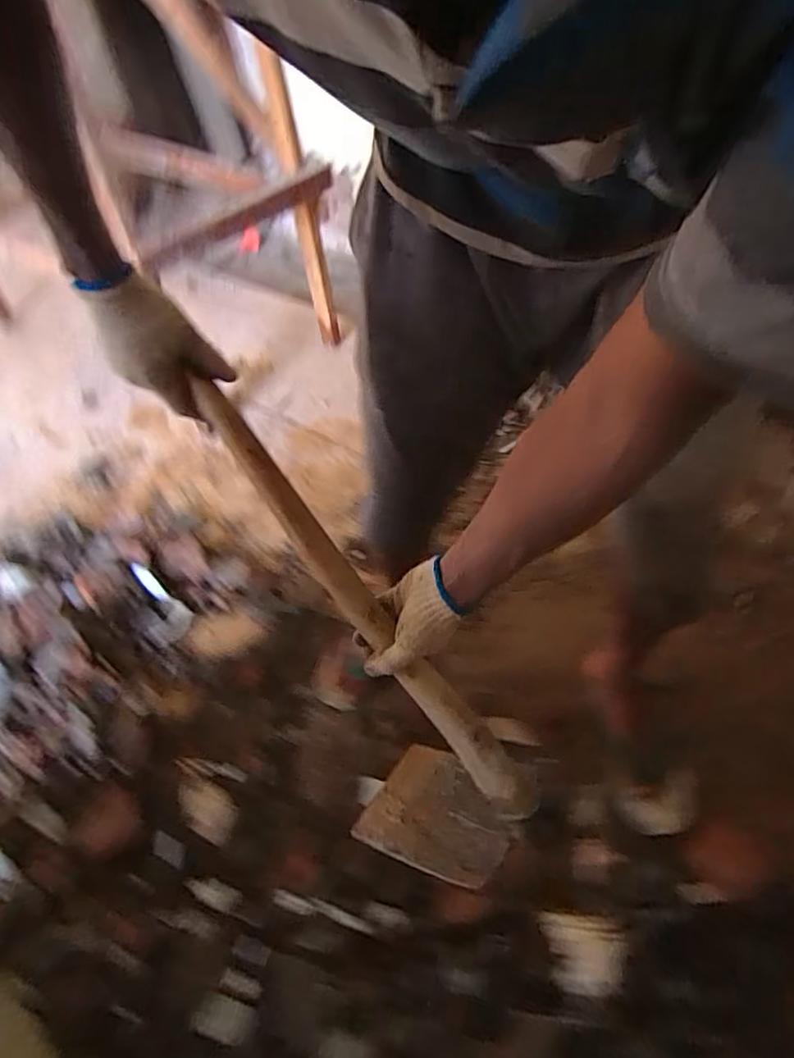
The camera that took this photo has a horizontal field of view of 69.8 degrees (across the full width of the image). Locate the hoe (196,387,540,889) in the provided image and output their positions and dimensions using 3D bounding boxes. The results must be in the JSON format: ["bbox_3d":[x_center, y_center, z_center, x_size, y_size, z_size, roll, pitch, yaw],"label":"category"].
[{"bbox_3d":[-0.061,0.119,0.662,0.167,0.608,0.240,-29,16,-17],"label":"hoe"}]

